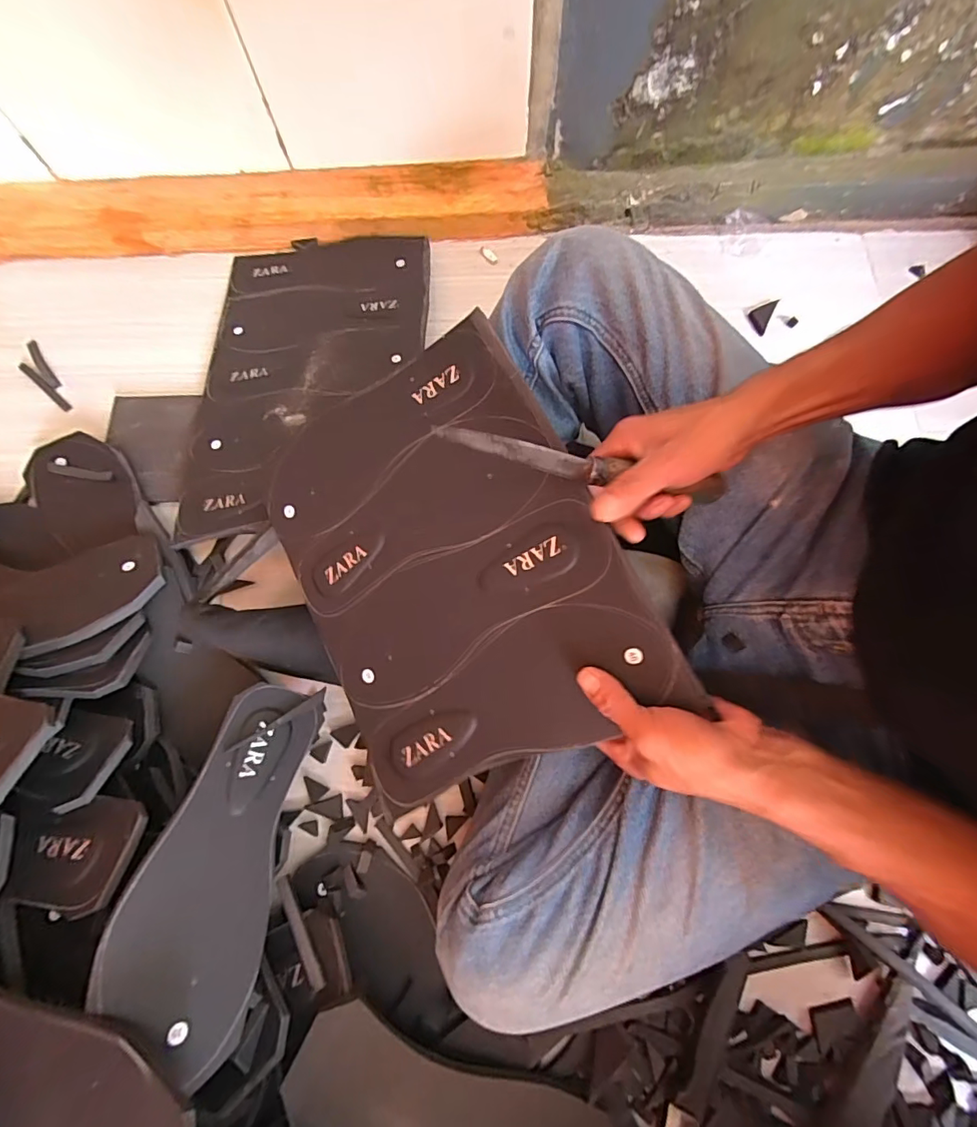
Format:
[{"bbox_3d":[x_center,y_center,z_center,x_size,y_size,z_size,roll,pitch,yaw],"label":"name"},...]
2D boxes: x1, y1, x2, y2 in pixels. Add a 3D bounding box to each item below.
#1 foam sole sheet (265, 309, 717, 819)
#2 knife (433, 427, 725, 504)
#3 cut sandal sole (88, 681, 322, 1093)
[{"bbox_3d":[-0.043,-0.005,0.394,0.259,0.011,0.334,-29,76,18],"label":"foam sole sheet"},{"bbox_3d":[0.068,-0.066,0.339,0.211,0.024,0.013,9,73,-13],"label":"knife"},{"bbox_3d":[-0.205,0.215,0.372,0.097,0.015,0.241,20,56,-24],"label":"cut sandal sole"}]

